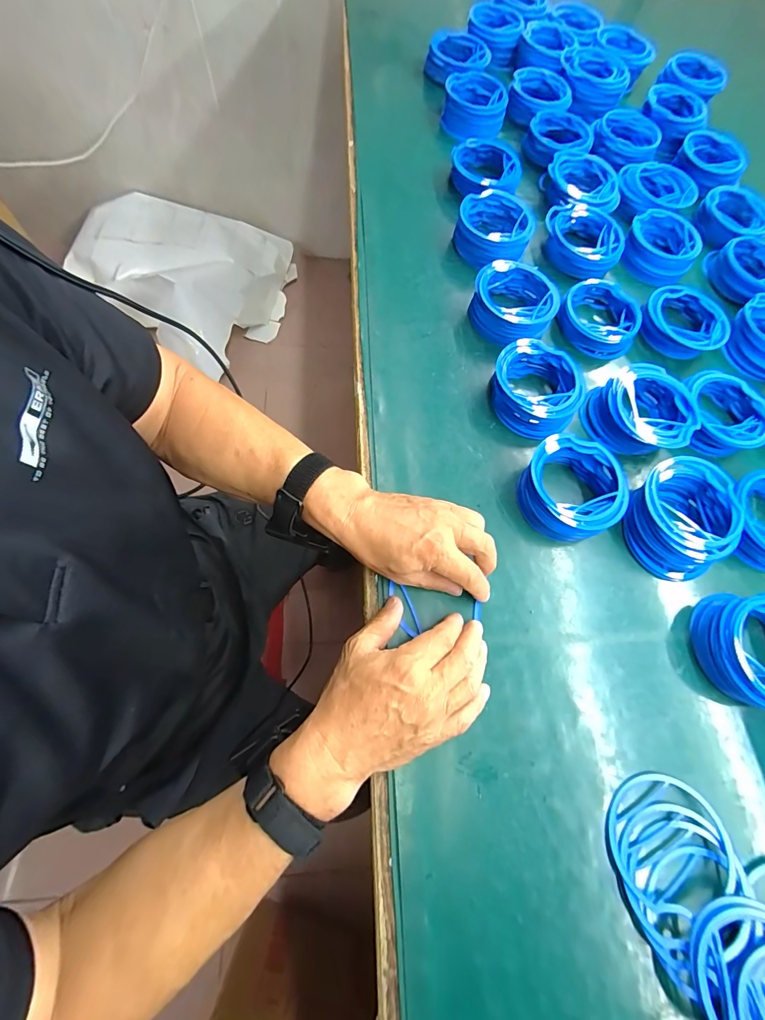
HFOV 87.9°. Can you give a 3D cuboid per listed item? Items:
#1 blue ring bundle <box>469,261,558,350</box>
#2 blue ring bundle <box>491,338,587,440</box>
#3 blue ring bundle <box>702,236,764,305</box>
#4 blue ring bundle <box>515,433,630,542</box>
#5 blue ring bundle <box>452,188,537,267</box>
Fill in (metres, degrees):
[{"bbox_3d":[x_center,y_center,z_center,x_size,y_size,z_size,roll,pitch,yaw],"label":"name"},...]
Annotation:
[{"bbox_3d":[0.158,-0.250,0.487,0.100,0.034,0.116,-33,77,-16],"label":"blue ring bundle"},{"bbox_3d":[0.173,-0.139,0.450,0.098,0.030,0.099,27,70,4],"label":"blue ring bundle"},{"bbox_3d":[0.527,-0.338,0.564,0.098,0.038,0.090,1,70,-5],"label":"blue ring bundle"},{"bbox_3d":[0.193,-0.020,0.408,0.097,0.035,0.099,33,70,7],"label":"blue ring bundle"},{"bbox_3d":[0.149,-0.374,0.532,0.096,0.039,0.099,2,70,-5],"label":"blue ring bundle"}]

